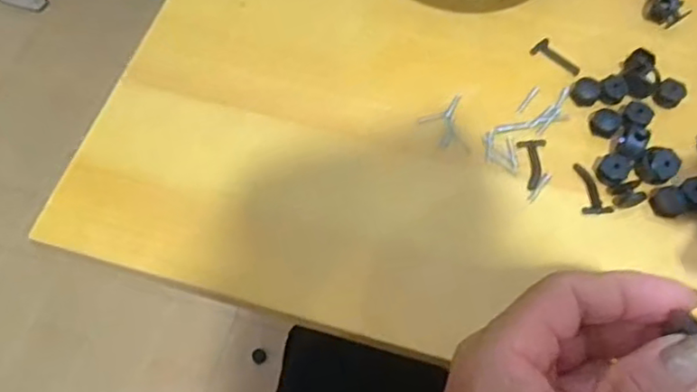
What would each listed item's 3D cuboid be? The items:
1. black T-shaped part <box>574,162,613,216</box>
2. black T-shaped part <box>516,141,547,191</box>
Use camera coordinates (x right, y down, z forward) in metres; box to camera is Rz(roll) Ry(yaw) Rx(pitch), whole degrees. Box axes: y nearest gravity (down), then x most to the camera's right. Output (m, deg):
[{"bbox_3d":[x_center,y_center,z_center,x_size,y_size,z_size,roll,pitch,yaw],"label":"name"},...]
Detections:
[{"bbox_3d":[0.113,-0.003,0.281,0.013,0.004,0.028,-20,65,-7],"label":"black T-shaped part"},{"bbox_3d":[0.088,-0.017,0.288,0.014,0.004,0.027,11,65,8],"label":"black T-shaped part"}]

